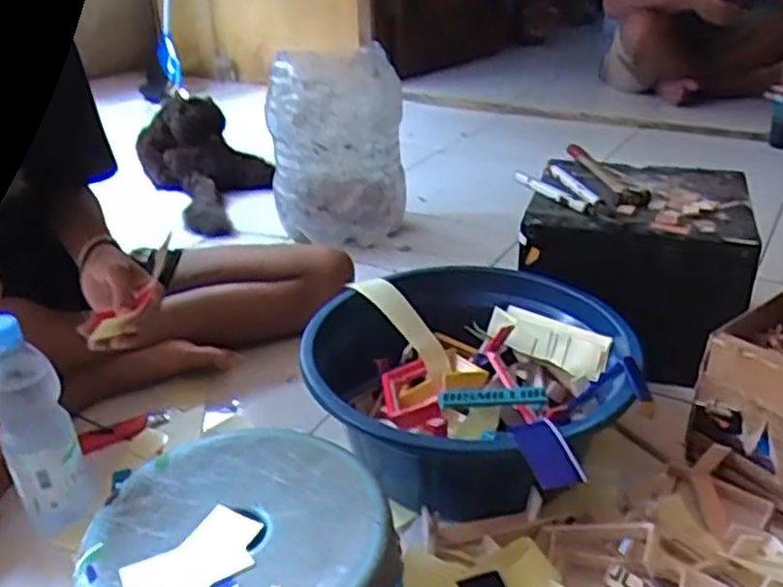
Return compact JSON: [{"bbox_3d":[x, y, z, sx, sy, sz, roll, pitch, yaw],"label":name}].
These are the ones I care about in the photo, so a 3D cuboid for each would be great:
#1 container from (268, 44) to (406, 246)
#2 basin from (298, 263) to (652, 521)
[{"bbox_3d":[-0.094,-0.248,1.266,0.177,0.310,0.175,21,35,35],"label":"container"},{"bbox_3d":[0.077,0.107,0.830,0.338,0.146,0.332,-1,28,0],"label":"basin"}]

